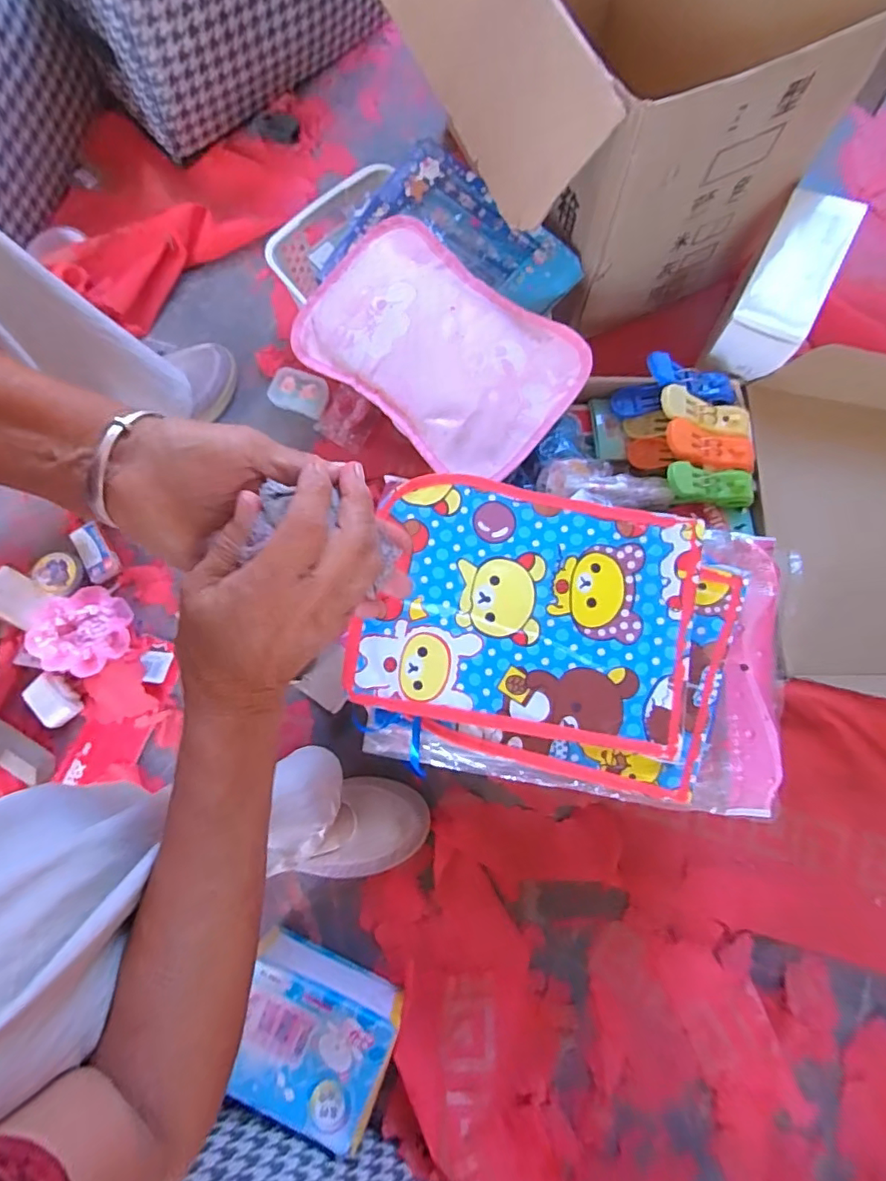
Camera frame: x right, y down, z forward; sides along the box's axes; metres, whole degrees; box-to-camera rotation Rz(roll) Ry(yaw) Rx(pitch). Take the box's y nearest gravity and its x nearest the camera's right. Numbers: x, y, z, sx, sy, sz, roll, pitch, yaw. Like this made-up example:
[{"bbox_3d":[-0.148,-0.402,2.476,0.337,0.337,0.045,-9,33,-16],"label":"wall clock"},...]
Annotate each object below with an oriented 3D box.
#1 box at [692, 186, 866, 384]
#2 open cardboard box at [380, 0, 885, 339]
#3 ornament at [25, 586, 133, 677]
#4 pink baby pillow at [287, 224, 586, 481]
[{"bbox_3d":[0.350,-0.319,0.559,0.074,0.089,0.185,26,80,6],"label":"box"},{"bbox_3d":[0.161,-0.545,0.585,0.341,0.267,0.396,-24,79,-4],"label":"open cardboard box"},{"bbox_3d":[-0.391,0.043,0.584,0.089,0.039,0.091,0,78,1],"label":"ornament"},{"bbox_3d":[-0.009,-0.247,0.539,0.284,0.040,0.176,40,81,8],"label":"pink baby pillow"}]

